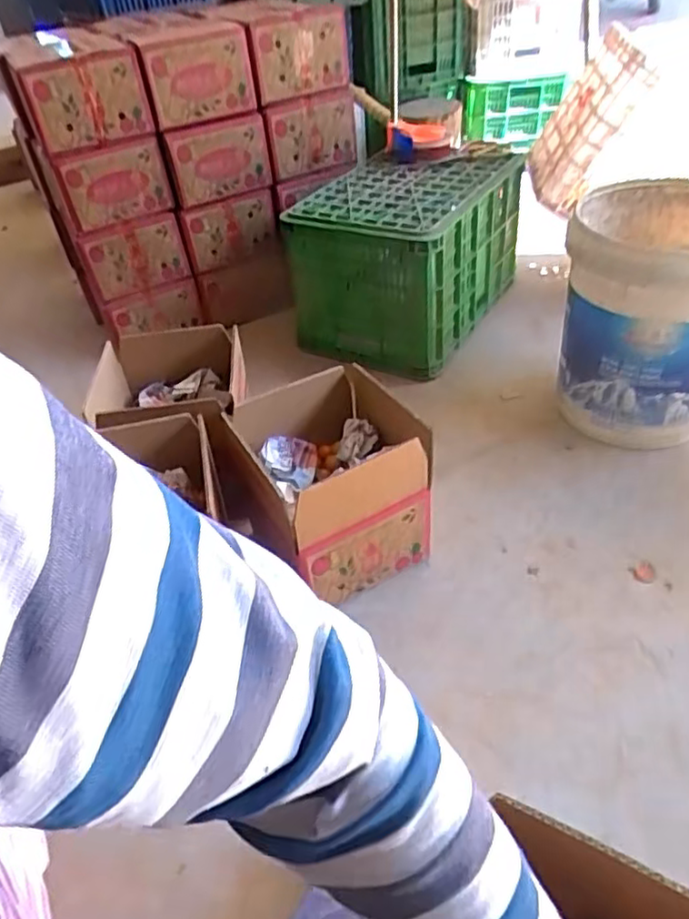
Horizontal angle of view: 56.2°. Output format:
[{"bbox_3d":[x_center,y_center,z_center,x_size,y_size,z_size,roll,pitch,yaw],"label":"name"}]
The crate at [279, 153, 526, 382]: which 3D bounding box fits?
[{"bbox_3d":[0.140,-0.472,1.462,0.388,0.323,0.457,20,48,26],"label":"crate"}]

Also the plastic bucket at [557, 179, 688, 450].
[{"bbox_3d":[0.517,-0.233,1.095,0.274,0.358,0.293,-3,42,3],"label":"plastic bucket"}]

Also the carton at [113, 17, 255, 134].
[{"bbox_3d":[-0.318,-0.785,1.302,0.225,0.156,0.249,-20,44,-15],"label":"carton"}]

